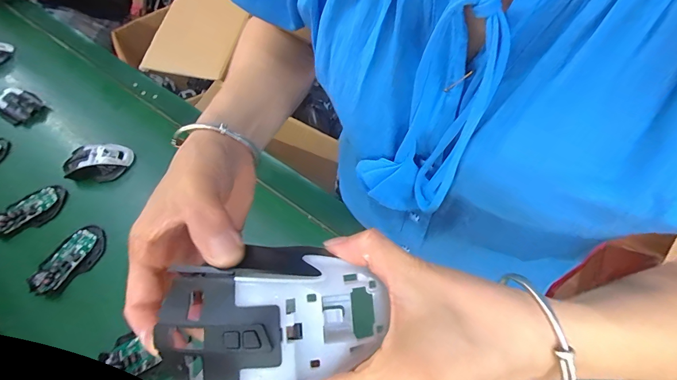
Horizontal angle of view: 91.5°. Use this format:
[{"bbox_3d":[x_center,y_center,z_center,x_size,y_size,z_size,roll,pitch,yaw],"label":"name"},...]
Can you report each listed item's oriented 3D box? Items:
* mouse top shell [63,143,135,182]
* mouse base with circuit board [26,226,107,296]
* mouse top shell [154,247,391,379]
[{"bbox_3d":[-0.440,-0.051,0.605,0.107,0.040,0.071,-3,59,3],"label":"mouse top shell"},{"bbox_3d":[-0.422,0.107,0.514,0.064,0.028,0.113,33,67,21],"label":"mouse base with circuit board"},{"bbox_3d":[-0.030,0.060,0.157,0.104,0.028,0.060,-12,59,-3],"label":"mouse top shell"}]

